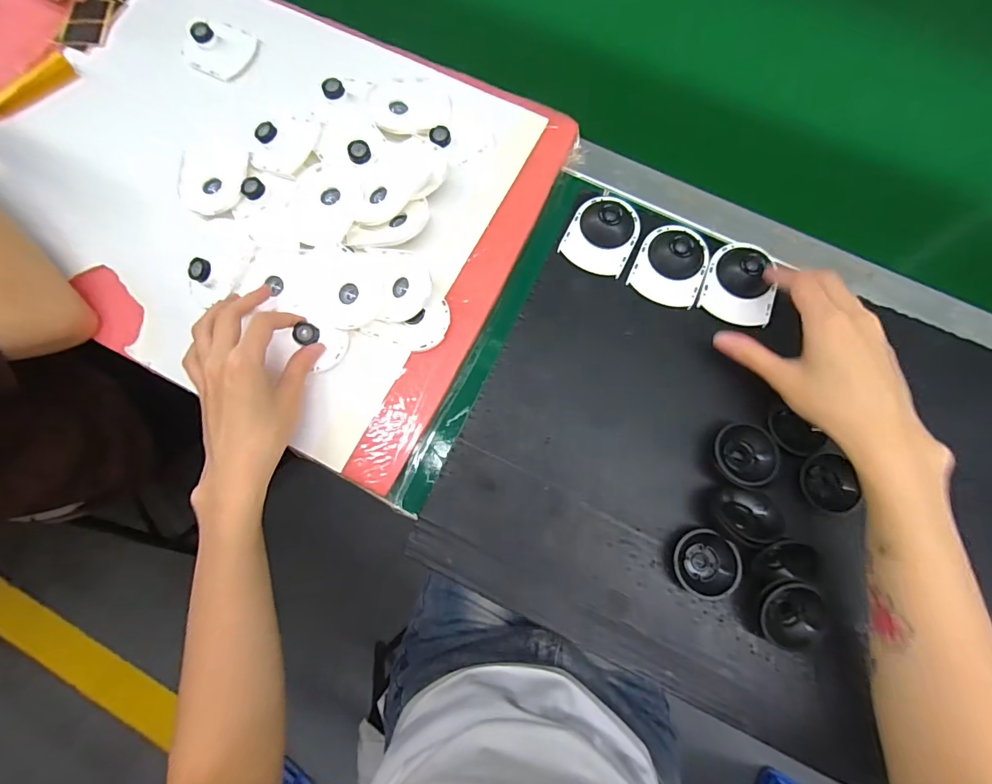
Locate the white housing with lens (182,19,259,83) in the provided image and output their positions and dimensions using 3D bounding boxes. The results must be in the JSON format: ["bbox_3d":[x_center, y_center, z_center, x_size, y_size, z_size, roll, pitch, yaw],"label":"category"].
[{"bbox_3d":[-0.281,-0.350,0.446,0.068,0.020,0.059,25,79,2],"label":"white housing with lens"}]

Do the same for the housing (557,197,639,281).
[{"bbox_3d":[0.097,-0.146,0.401,0.062,0.021,0.075,24,79,2],"label":"housing"}]

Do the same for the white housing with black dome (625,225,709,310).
[{"bbox_3d":[0.156,-0.116,0.392,0.061,0.017,0.074,23,79,2],"label":"white housing with black dome"}]

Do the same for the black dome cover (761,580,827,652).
[{"bbox_3d":[0.213,0.162,0.326,0.041,0.020,0.046,10,79,-1],"label":"black dome cover"}]

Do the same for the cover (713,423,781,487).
[{"bbox_3d":[0.193,0.049,0.351,0.046,0.017,0.048,11,79,-1],"label":"cover"}]

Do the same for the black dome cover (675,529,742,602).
[{"bbox_3d":[0.158,0.130,0.338,0.047,0.017,0.047,29,79,3],"label":"black dome cover"}]

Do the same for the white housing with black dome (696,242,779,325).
[{"bbox_3d":[0.215,-0.097,0.384,0.059,0.018,0.073,19,79,5],"label":"white housing with black dome"}]

